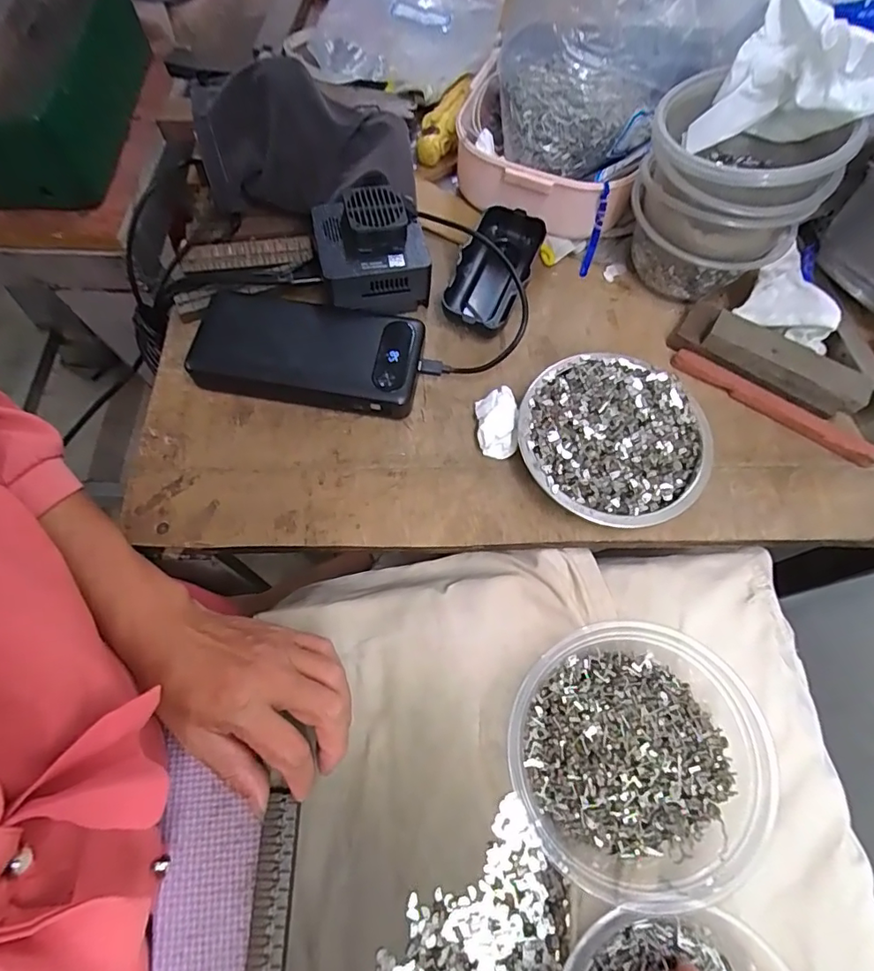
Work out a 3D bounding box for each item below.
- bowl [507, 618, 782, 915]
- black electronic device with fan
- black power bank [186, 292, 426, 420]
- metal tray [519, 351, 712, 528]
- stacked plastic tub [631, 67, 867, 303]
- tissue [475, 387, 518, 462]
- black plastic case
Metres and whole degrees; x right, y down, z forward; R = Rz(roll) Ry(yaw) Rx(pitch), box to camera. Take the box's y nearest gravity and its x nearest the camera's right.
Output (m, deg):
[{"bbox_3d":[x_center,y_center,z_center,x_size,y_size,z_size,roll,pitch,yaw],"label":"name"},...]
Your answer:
[{"bbox_3d":[0.111,0.151,0.286,0.140,0.039,0.135,1,67,-1],"label":"bowl"},{"bbox_3d":[-0.048,-0.172,0.381,0.076,0.049,0.075,-14,75,-2],"label":"black electronic device with fan"},{"bbox_3d":[-0.092,-0.096,0.366,0.160,0.026,0.073,10,67,3],"label":"black power bank"},{"bbox_3d":[0.115,-0.029,0.346,0.116,0.032,0.117,38,71,13],"label":"metal tray"},{"bbox_3d":[0.192,-0.198,0.362,0.113,0.112,0.092,20,69,7],"label":"stacked plastic tub"},{"bbox_3d":[0.040,-0.042,0.354,0.025,0.020,0.043,-1,67,-2],"label":"tissue"},{"bbox_3d":[0.041,-0.161,0.396,0.051,0.030,0.109,20,68,7],"label":"black plastic case"}]

